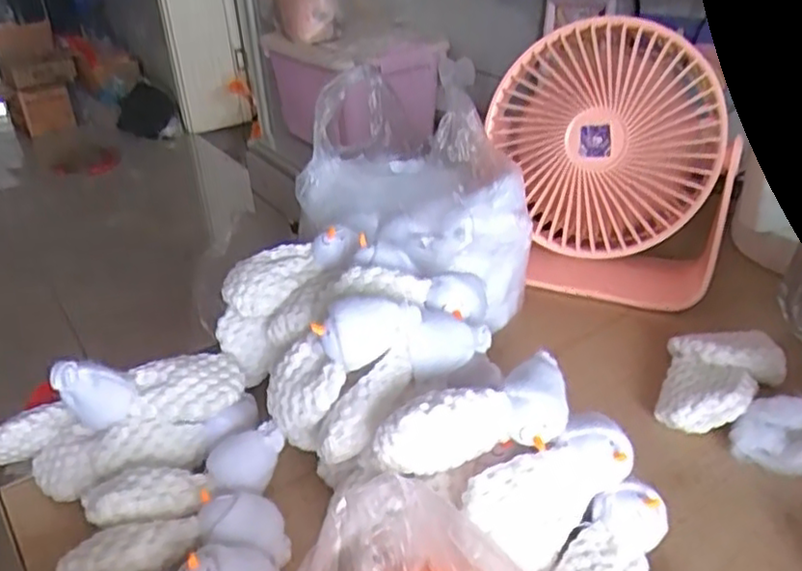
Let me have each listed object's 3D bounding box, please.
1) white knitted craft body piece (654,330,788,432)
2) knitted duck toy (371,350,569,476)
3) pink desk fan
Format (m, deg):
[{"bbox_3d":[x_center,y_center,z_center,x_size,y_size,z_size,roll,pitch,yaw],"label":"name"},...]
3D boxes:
[{"bbox_3d":[0.178,0.052,0.387,0.060,0.022,0.085,11,34,23],"label":"white knitted craft body piece"},{"bbox_3d":[0.034,0.055,0.284,0.085,0.034,0.028,-18,34,-21],"label":"knitted duck toy"},{"bbox_3d":[0.134,-0.069,0.453,0.155,0.169,0.066,7,33,18],"label":"pink desk fan"}]

